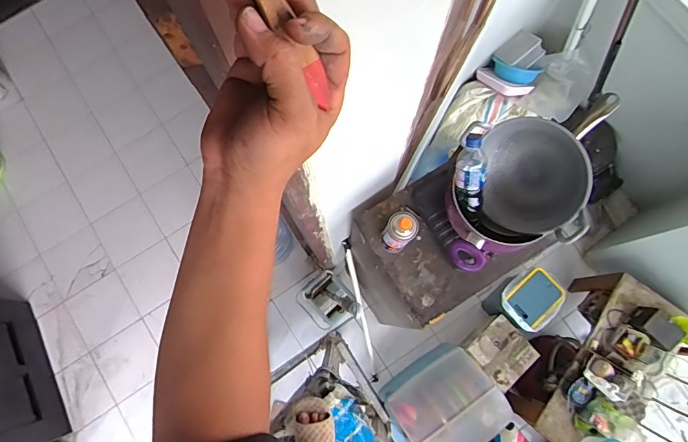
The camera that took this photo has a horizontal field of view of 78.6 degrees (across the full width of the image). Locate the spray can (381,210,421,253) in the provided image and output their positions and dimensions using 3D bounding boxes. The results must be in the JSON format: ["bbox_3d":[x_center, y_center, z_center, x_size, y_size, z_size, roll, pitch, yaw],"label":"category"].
[{"bbox_3d":[0.128,0.031,0.990,0.069,0.171,0.068,27,79,6],"label":"spray can"}]

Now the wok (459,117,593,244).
[{"bbox_3d":[0.397,-0.090,0.894,0.080,0.226,0.250,-17,108,-42],"label":"wok"}]

